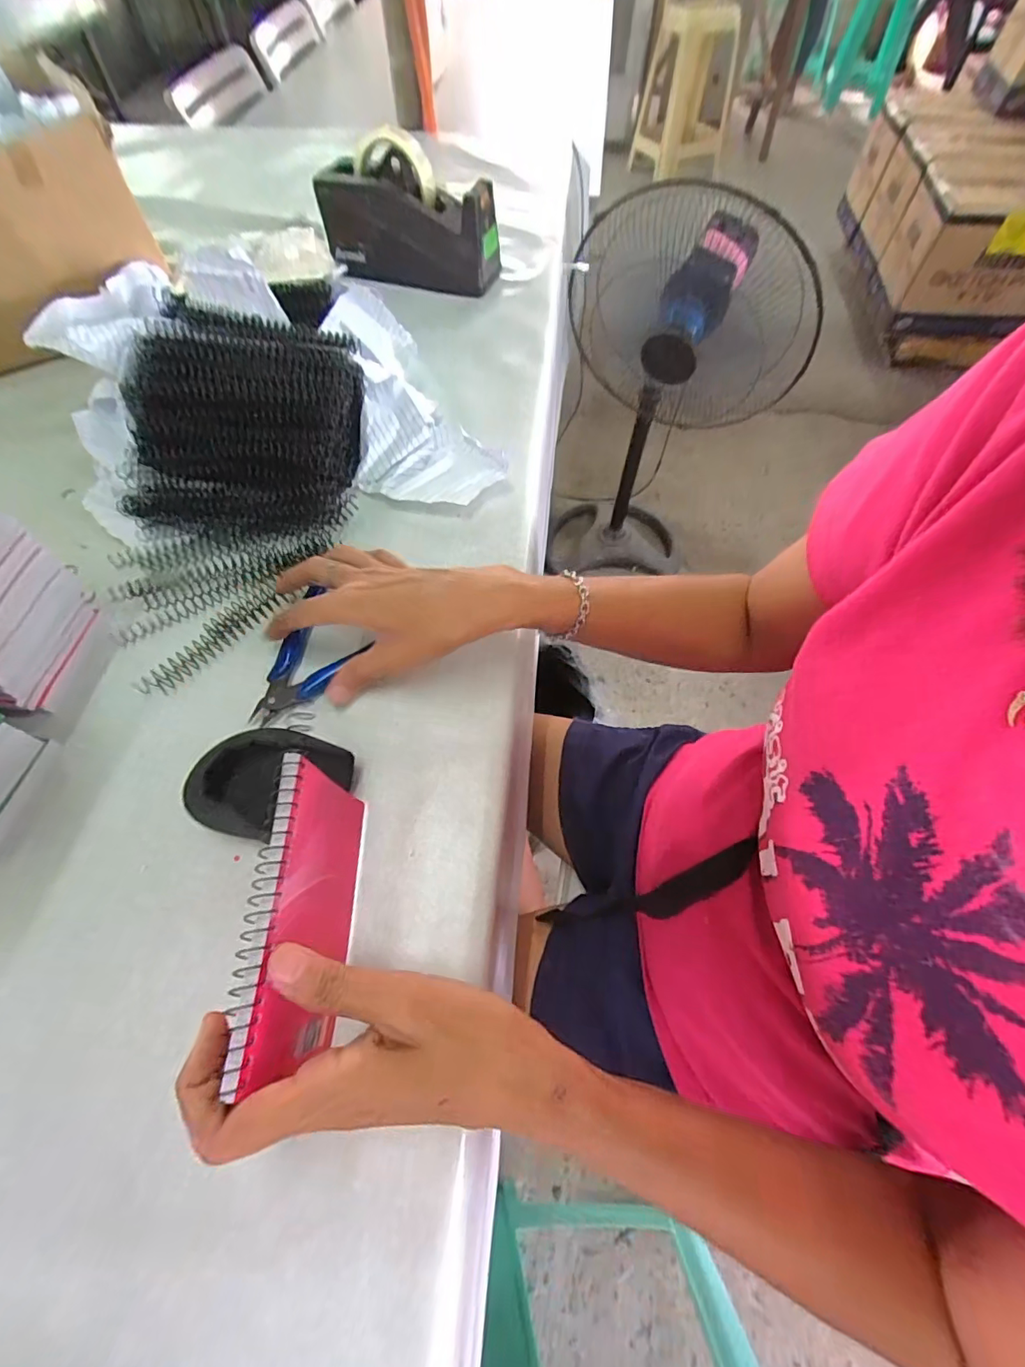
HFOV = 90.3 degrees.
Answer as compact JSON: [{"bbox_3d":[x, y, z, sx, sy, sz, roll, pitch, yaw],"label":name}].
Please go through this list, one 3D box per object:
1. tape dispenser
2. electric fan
[{"bbox_3d":[-0.119,-0.534,0.594,0.197,0.121,0.066,11,62,7],"label":"tape dispenser"},{"bbox_3d":[0.318,-0.563,1.143,0.400,0.905,0.342,11,62,7],"label":"electric fan"}]

